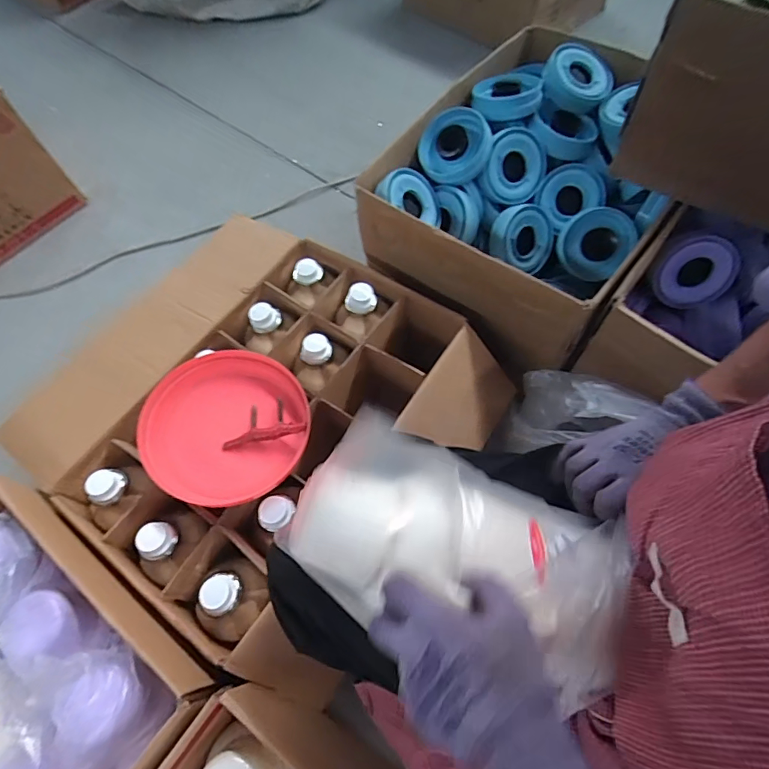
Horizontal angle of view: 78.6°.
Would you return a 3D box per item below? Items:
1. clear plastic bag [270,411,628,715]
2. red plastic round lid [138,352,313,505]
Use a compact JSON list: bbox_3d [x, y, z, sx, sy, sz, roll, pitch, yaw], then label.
[{"bbox_3d":[0.066,0.128,0.375,0.271,0.075,0.148,20,65,-1],"label":"clear plastic bag"},{"bbox_3d":[-0.227,0.060,0.687,0.219,0.046,0.222,5,68,-12],"label":"red plastic round lid"}]

